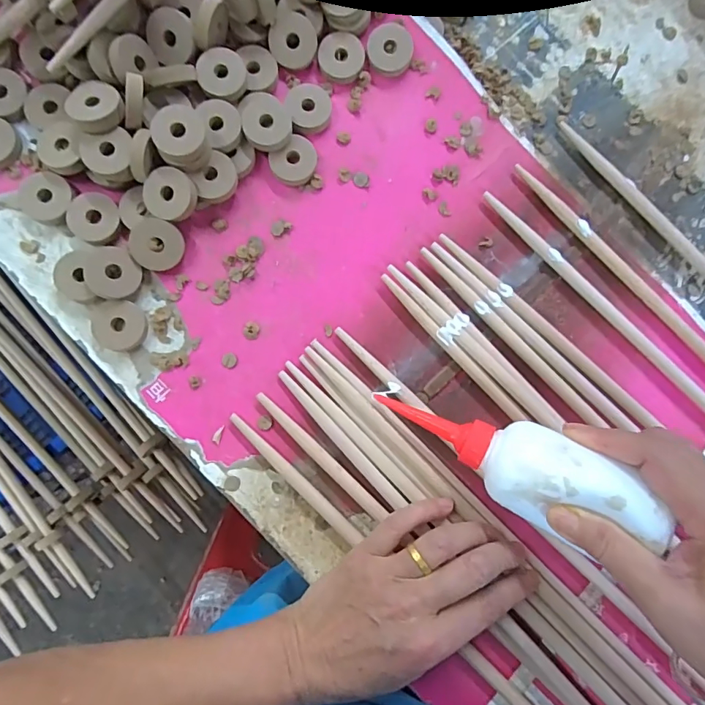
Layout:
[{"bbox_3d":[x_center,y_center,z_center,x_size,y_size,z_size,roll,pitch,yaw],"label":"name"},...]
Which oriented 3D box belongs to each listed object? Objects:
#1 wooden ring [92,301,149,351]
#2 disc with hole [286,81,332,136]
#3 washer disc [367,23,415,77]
[{"bbox_3d":[-0.163,-0.019,0.322,0.034,0.008,0.035,0,85,-5],"label":"wooden ring"},{"bbox_3d":[-0.032,-0.183,0.343,0.032,0.009,0.036,-14,86,-6],"label":"disc with hole"},{"bbox_3d":[0.029,-0.230,0.350,0.034,0.013,0.033,0,85,-5],"label":"washer disc"}]

